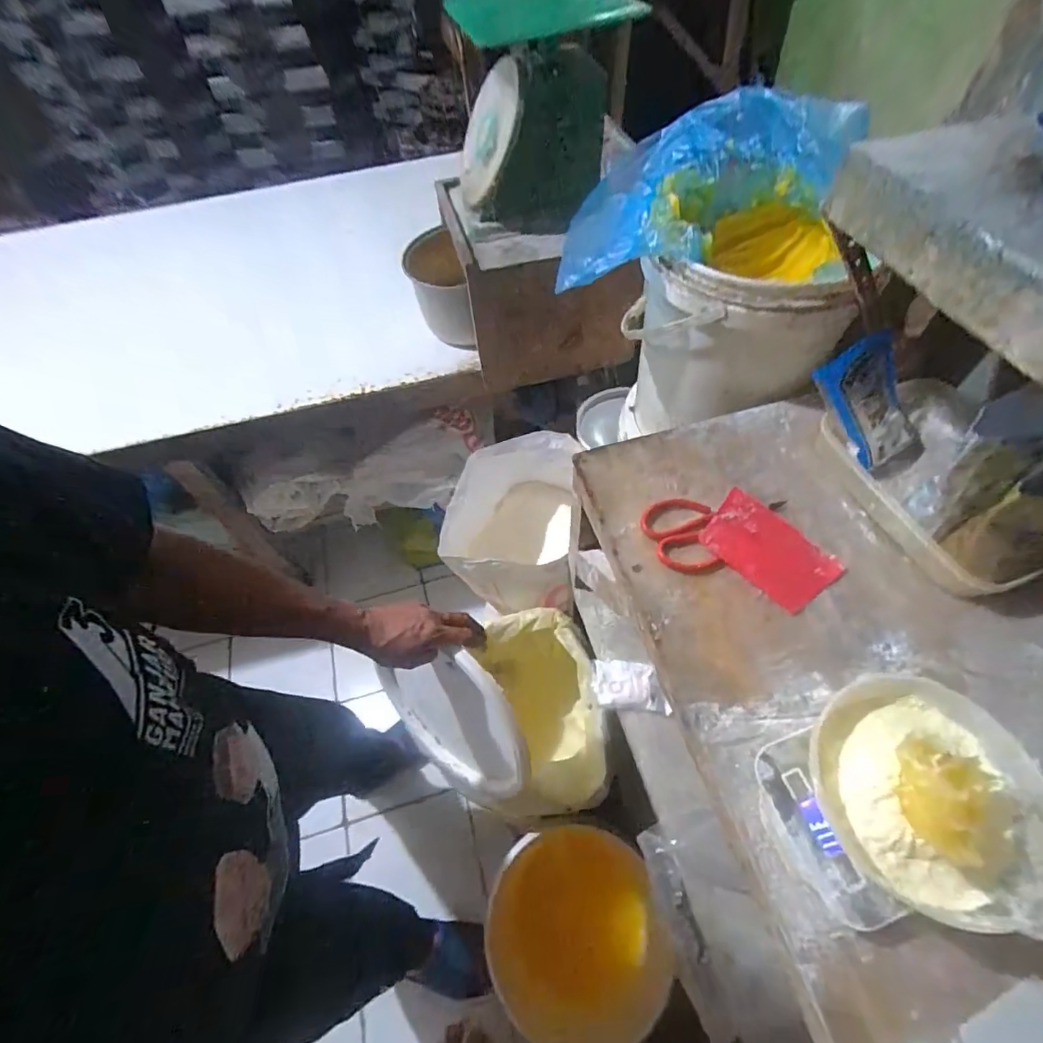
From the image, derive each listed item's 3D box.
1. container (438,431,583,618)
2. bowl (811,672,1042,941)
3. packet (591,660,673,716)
[{"bbox_3d":[-0.013,0.031,1.093,0.244,0.308,0.317,-2,57,3],"label":"container"},{"bbox_3d":[0.327,0.208,0.393,0.165,0.068,0.162,-2,57,3],"label":"bowl"},{"bbox_3d":[0.181,0.272,0.837,0.124,0.015,0.081,5,57,7],"label":"packet"}]

